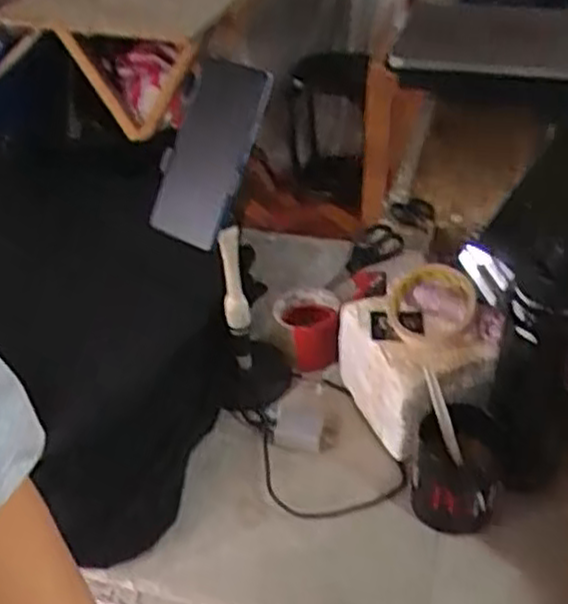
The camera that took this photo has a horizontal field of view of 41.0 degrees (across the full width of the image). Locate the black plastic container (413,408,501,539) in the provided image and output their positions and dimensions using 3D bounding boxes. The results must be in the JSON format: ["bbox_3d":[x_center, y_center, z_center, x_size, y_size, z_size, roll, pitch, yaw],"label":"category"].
[{"bbox_3d":[0.165,0.159,0.723,0.079,0.087,0.084,8,38,11],"label":"black plastic container"}]

